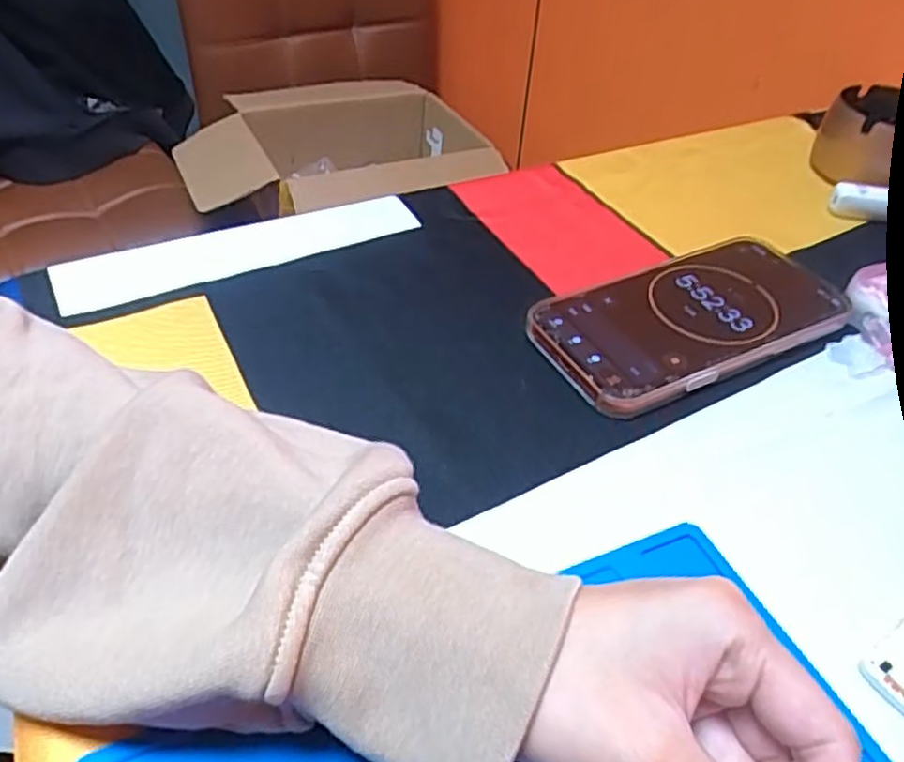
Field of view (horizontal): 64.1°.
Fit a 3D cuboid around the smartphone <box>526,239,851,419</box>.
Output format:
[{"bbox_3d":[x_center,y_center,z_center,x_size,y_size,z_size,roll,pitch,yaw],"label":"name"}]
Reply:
[{"bbox_3d":[0.125,-0.034,0.377,0.166,0.016,0.081,-18,49,-22],"label":"smartphone"}]

